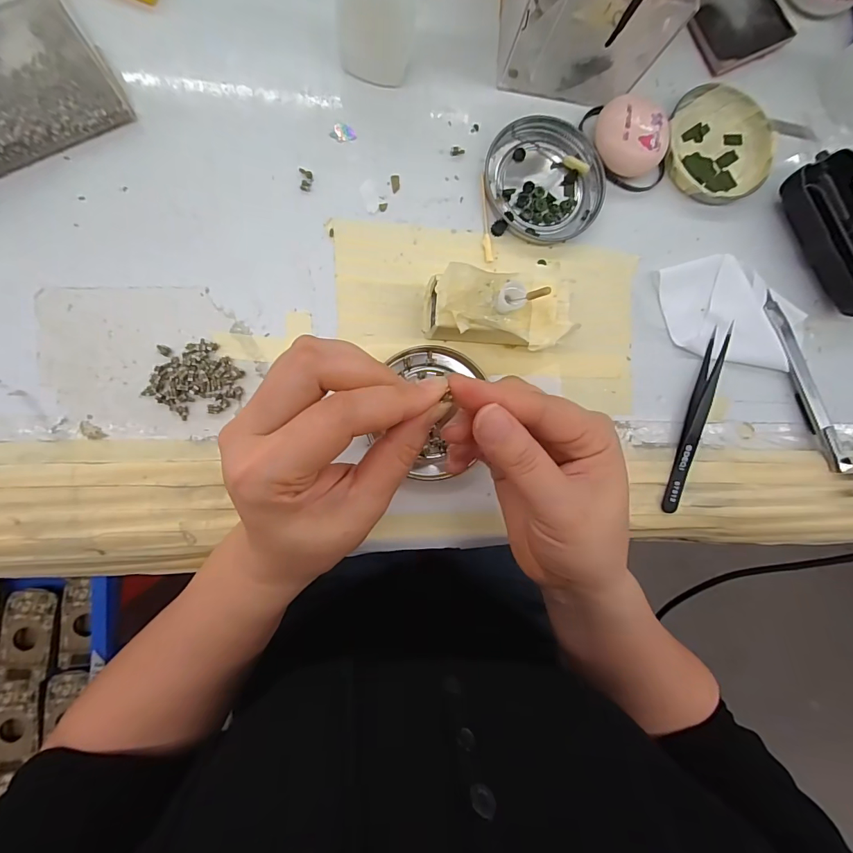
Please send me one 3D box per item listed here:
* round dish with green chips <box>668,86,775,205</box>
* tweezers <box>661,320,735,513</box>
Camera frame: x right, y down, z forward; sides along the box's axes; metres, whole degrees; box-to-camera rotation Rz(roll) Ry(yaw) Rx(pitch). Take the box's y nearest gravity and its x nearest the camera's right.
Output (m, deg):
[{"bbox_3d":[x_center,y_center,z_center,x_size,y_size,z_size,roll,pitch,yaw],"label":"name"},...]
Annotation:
[{"bbox_3d":[0.203,-0.195,0.290,0.073,0.009,0.080,0,89,-8],"label":"round dish with green chips"},{"bbox_3d":[0.181,-0.004,0.280,0.010,0.016,0.125,17,87,-7],"label":"tweezers"}]

